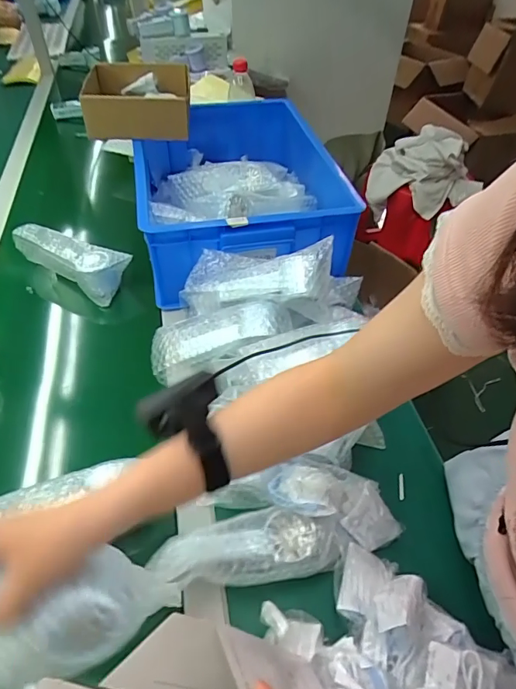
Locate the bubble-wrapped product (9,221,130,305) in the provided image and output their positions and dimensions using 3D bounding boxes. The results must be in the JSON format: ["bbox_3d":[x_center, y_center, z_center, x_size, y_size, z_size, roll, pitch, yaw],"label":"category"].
[{"bbox_3d":[-0.327,-0.148,0.781,0.204,0.068,0.068,24,52,13],"label":"bubble-wrapped product"}]

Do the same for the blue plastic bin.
[{"bbox_3d":[-0.036,-0.298,0.833,0.353,0.151,0.421,-7,51,-12],"label":"blue plastic bin"}]

